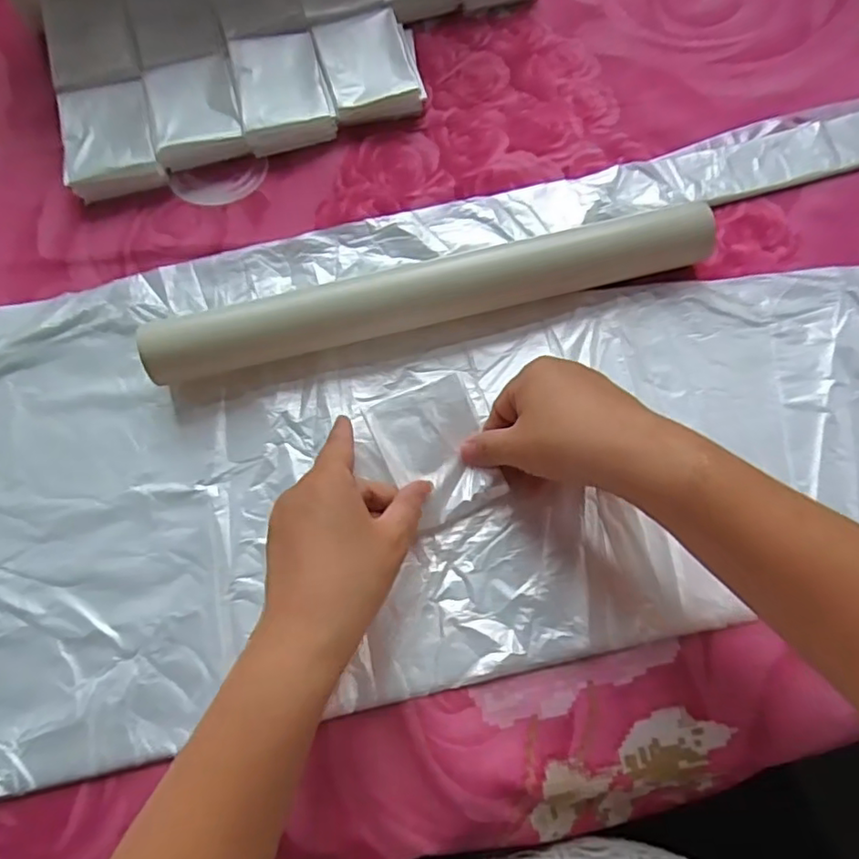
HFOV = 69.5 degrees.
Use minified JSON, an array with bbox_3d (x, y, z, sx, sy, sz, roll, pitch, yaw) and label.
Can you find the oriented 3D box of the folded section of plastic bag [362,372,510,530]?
[{"bbox_3d":[0.005,0.012,0.366,0.062,0.014,0.080,-24,73,-6],"label":"folded section of plastic bag"}]

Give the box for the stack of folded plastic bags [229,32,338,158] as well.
[{"bbox_3d":[-0.110,-0.257,0.469,0.065,0.021,0.095,-13,72,-2],"label":"stack of folded plastic bags"}]

